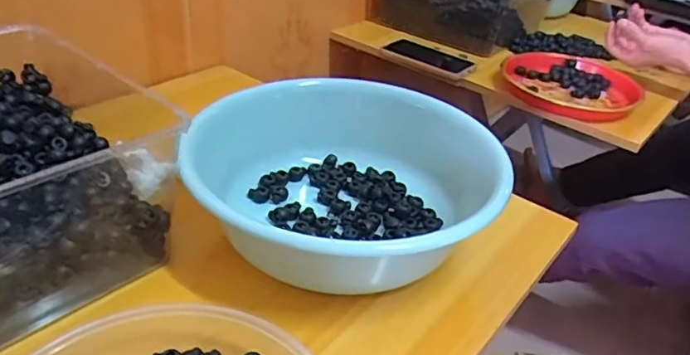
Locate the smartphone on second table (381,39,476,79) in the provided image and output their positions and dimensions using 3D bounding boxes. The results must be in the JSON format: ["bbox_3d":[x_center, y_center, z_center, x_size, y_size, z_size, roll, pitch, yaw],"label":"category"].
[{"bbox_3d":[0.156,-0.220,0.990,0.166,0.013,0.084,27,38,28],"label":"smartphone on second table"}]

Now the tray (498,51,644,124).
[{"bbox_3d":[0.381,-0.160,0.918,0.208,0.033,0.249,24,37,26],"label":"tray"}]

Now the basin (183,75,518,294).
[{"bbox_3d":[0.001,0.013,0.544,0.277,0.112,0.298,4,33,-3],"label":"basin"}]

